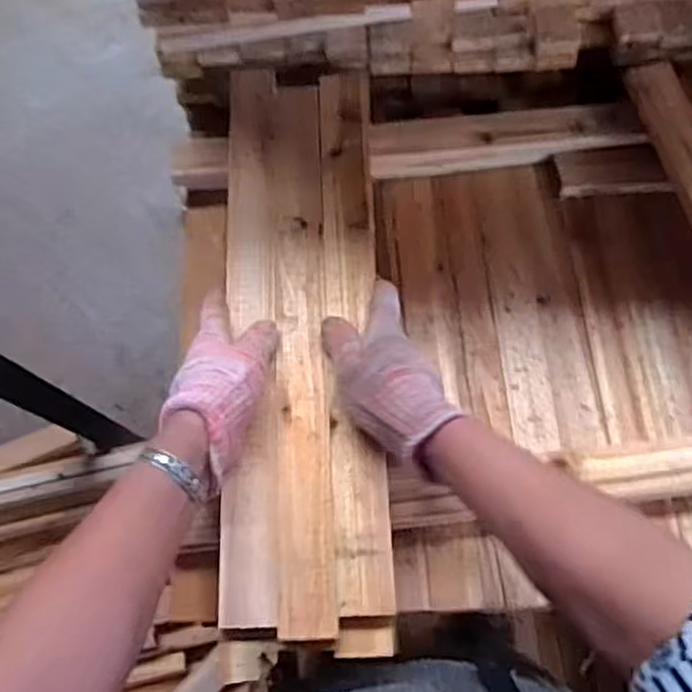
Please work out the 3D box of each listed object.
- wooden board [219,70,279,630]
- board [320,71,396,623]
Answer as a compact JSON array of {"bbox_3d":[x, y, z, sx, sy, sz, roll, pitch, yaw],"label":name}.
[{"bbox_3d":[-0.080,-0.031,0.559,0.043,0.009,0.491,-3,68,0],"label":"wooden board"},{"bbox_3d":[0.005,-0.034,0.570,0.047,0.025,0.491,-2,68,1],"label":"board"}]

